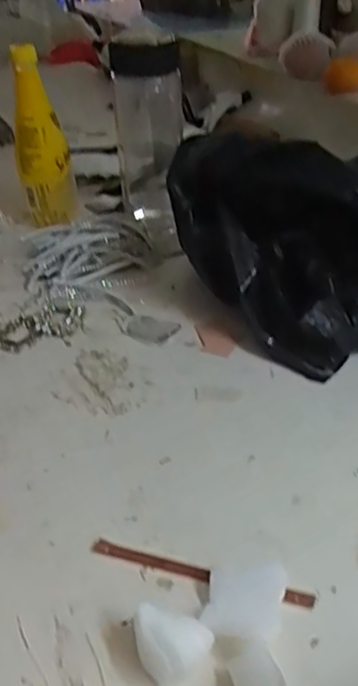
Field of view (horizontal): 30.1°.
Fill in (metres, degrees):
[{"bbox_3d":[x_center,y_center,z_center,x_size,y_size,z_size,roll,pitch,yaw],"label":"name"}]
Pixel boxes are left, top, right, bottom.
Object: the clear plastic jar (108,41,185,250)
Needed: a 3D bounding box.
[{"bbox_3d":[-0.034,-0.253,0.777,0.078,0.166,0.078,-6,36,-6],"label":"clear plastic jar"}]

